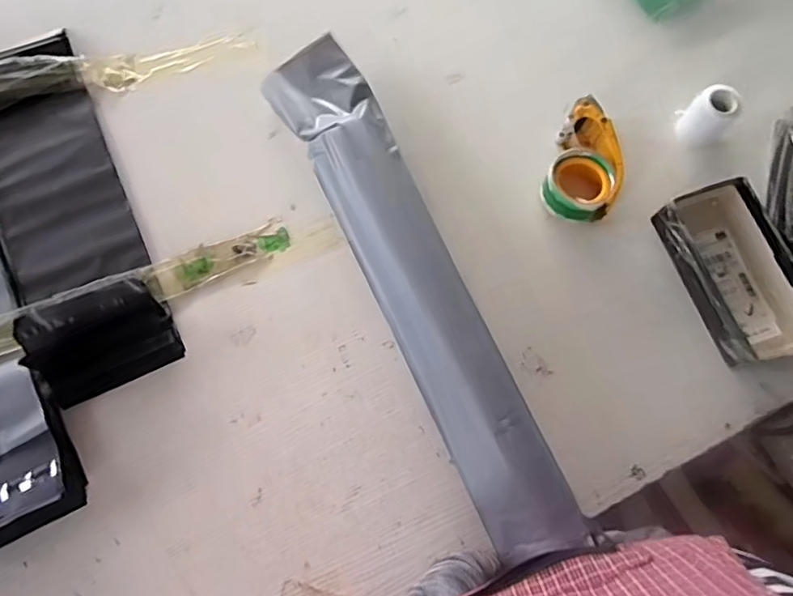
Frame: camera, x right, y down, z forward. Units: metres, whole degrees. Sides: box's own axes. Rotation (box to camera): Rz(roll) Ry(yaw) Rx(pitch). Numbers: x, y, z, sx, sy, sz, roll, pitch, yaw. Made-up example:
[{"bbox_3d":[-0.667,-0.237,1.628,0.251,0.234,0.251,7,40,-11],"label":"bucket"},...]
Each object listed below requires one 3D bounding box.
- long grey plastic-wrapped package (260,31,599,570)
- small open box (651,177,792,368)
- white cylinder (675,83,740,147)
[{"bbox_3d":[0.011,-0.039,0.617,0.116,0.059,0.682,-23,73,-7],"label":"long grey plastic-wrapped package"},{"bbox_3d":[0.416,-0.035,0.645,0.114,0.053,0.222,-20,75,-6],"label":"small open box"},{"bbox_3d":[0.409,-0.237,0.698,0.058,0.074,0.052,25,76,7],"label":"white cylinder"}]

